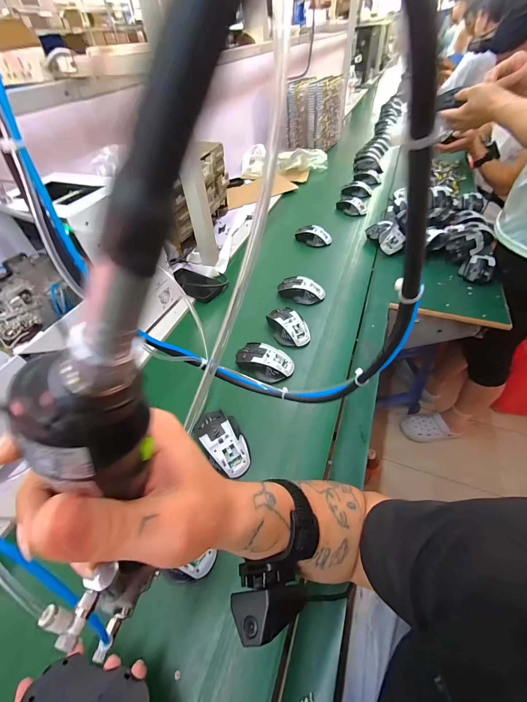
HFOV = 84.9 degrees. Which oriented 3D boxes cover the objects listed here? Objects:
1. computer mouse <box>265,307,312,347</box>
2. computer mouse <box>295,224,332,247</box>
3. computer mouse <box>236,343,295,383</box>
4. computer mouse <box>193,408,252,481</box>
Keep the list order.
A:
[{"bbox_3d":[0.055,-0.052,0.640,0.068,0.043,0.099,-18,50,-13],"label":"computer mouse"},{"bbox_3d":[0.157,-0.363,0.906,0.110,0.039,0.062,4,48,6],"label":"computer mouse"},{"bbox_3d":[0.001,0.025,0.576,0.115,0.048,0.067,11,50,12],"label":"computer mouse"},{"bbox_3d":[-0.063,0.143,0.462,0.065,0.033,0.112,-28,53,-21],"label":"computer mouse"}]

